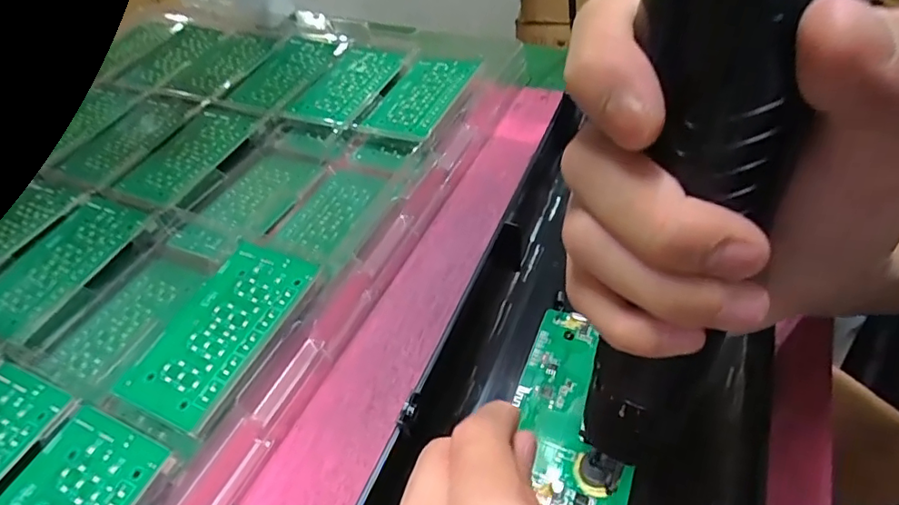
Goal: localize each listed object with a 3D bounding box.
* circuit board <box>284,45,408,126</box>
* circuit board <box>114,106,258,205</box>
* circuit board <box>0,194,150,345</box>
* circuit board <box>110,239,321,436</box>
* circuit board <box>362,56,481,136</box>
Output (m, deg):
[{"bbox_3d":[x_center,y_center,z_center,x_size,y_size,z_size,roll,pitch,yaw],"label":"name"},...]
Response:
[{"bbox_3d":[-0.085,-0.144,0.459,0.061,0.004,0.110,11,48,17],"label":"circuit board"},{"bbox_3d":[-0.199,-0.077,0.419,0.061,0.007,0.110,10,48,16],"label":"circuit board"},{"bbox_3d":[-0.250,0.005,0.349,0.062,0.005,0.107,12,48,18],"label":"circuit board"},{"bbox_3d":[-0.124,0.039,0.294,0.058,0.004,0.106,15,53,20],"label":"circuit board"},{"bbox_3d":[-0.023,-0.128,0.435,0.059,0.010,0.103,16,49,21],"label":"circuit board"}]

